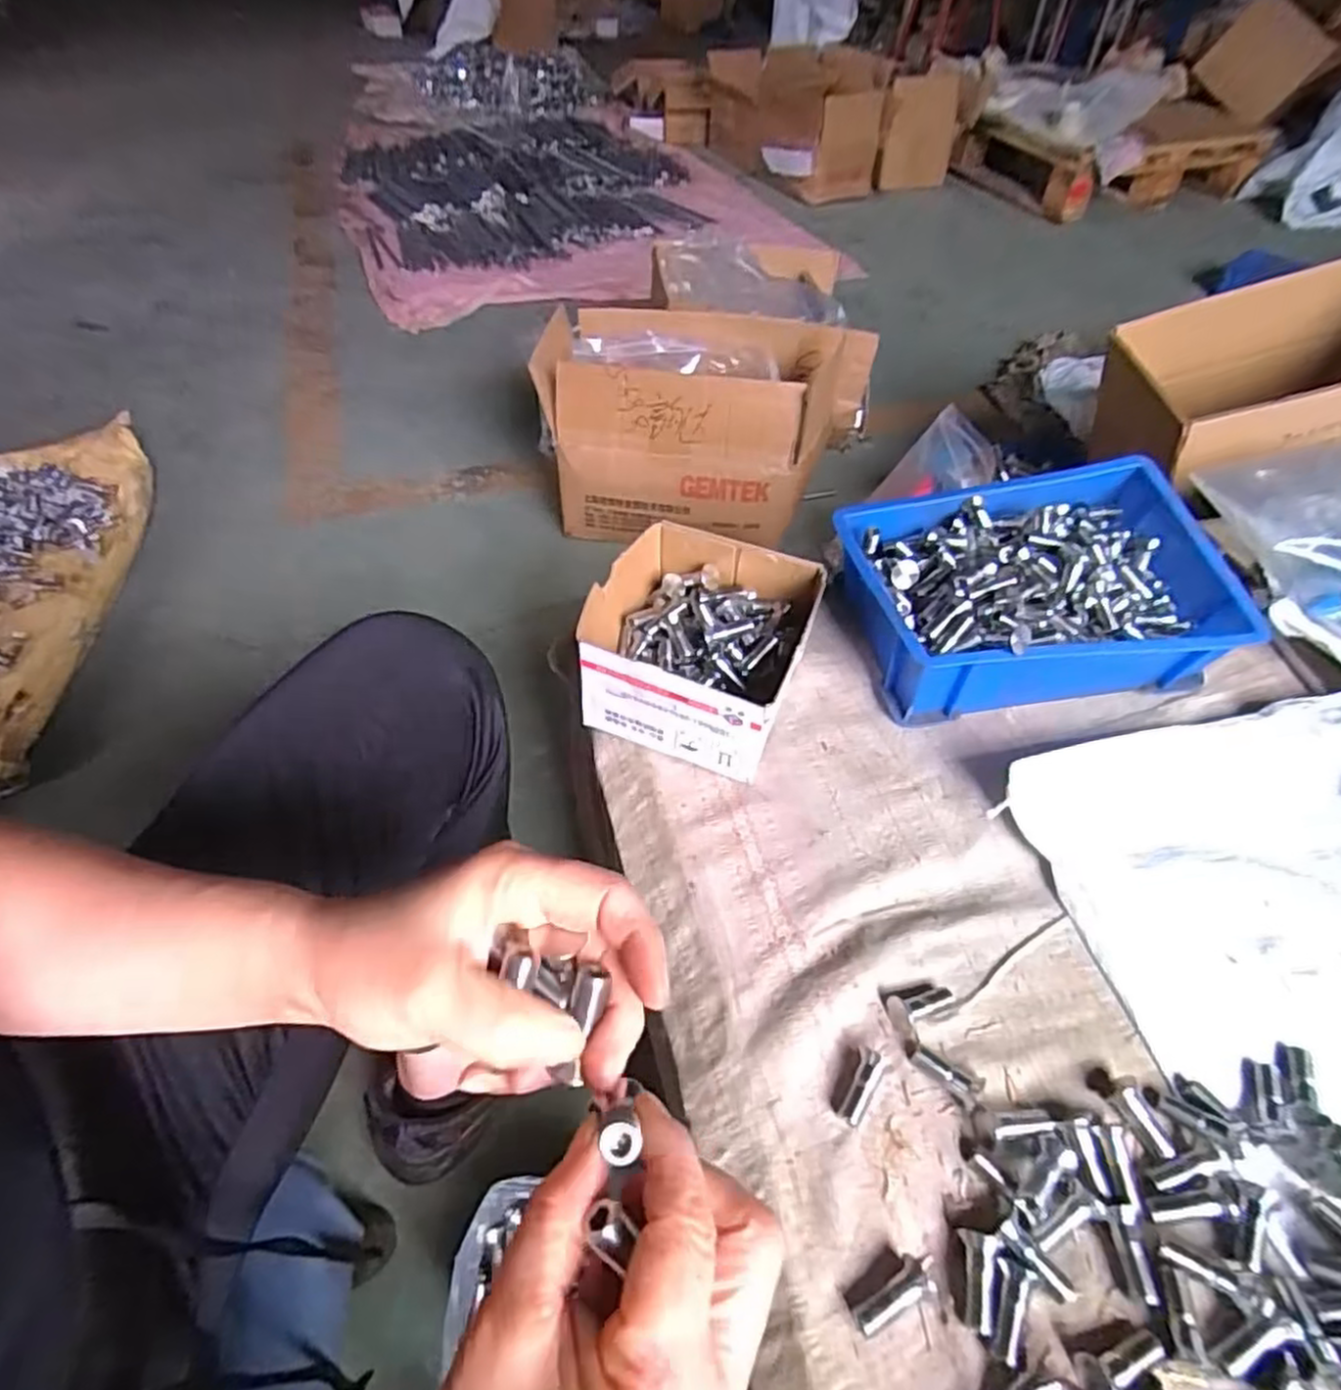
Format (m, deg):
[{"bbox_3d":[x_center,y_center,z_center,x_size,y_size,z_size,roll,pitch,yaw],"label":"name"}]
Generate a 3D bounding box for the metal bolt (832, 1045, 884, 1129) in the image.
[{"bbox_3d":[0.096,0.198,0.372,0.016,0.012,0.035,27,54,21],"label":"metal bolt"}]

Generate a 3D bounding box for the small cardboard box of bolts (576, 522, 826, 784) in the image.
[{"bbox_3d":[0.018,-0.038,0.525,0.138,0.083,0.150,16,51,13],"label":"small cardboard box of bolts"}]

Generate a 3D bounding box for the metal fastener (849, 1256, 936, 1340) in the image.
[{"bbox_3d":[0.099,0.258,0.318,0.044,0.012,0.014,-22,53,-19],"label":"metal fastener"}]

